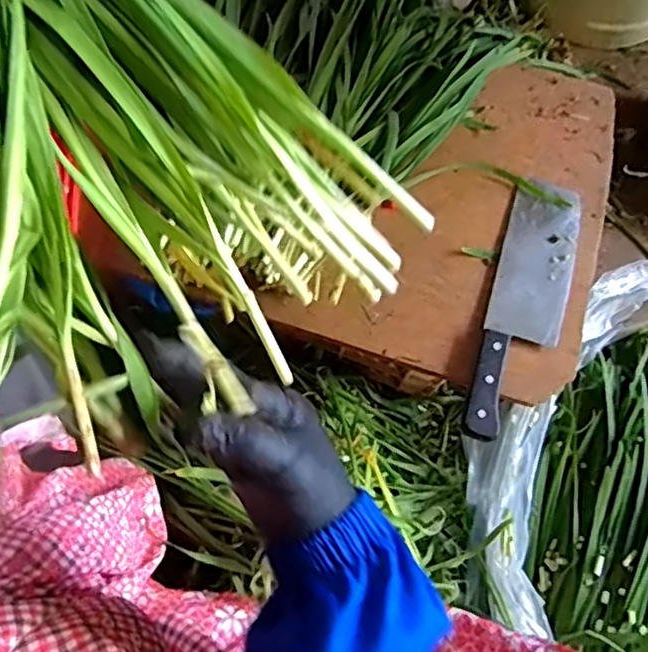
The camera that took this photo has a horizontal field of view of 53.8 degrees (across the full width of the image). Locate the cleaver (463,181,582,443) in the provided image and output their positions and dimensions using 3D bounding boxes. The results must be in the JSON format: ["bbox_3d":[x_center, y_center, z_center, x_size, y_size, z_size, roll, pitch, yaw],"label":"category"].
[{"bbox_3d":[0.186,-0.021,0.582,0.066,0.019,0.264,17,71,3],"label":"cleaver"}]

